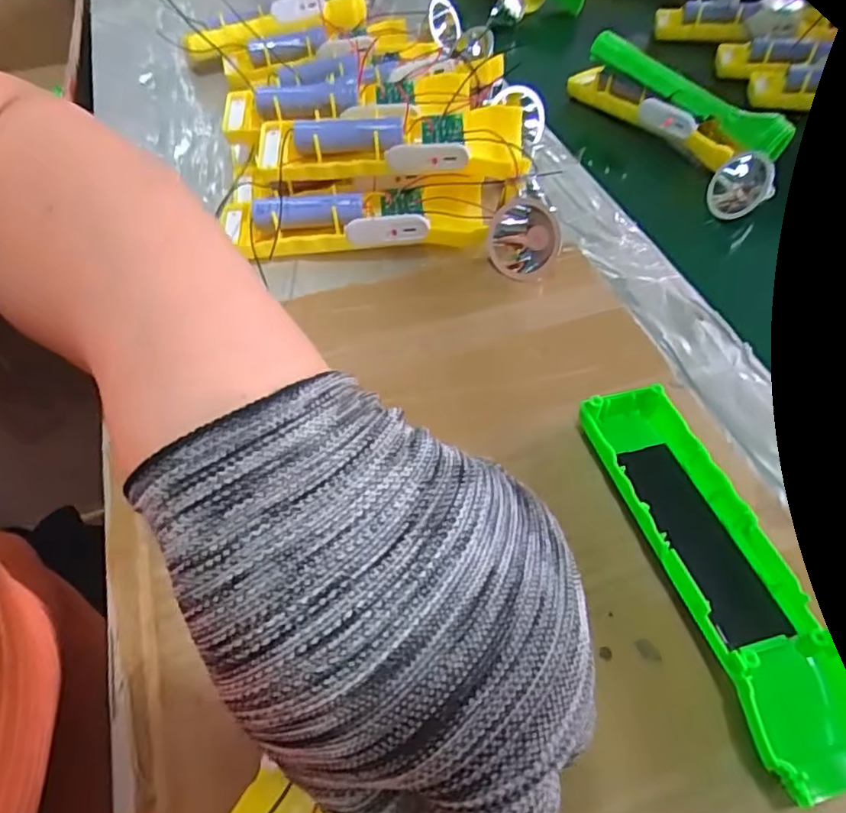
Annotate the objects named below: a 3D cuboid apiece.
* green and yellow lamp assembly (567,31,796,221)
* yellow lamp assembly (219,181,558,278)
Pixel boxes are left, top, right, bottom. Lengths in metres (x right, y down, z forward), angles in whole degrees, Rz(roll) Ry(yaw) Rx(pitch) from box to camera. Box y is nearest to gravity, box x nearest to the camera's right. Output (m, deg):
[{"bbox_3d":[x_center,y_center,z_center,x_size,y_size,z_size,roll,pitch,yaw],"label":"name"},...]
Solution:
[{"bbox_3d":[0.194,-0.219,0.442,0.066,0.050,0.190,-21,56,-17],"label":"green and yellow lamp assembly"},{"bbox_3d":[-0.017,-0.112,0.354,0.188,0.034,0.063,7,53,3],"label":"yellow lamp assembly"}]

